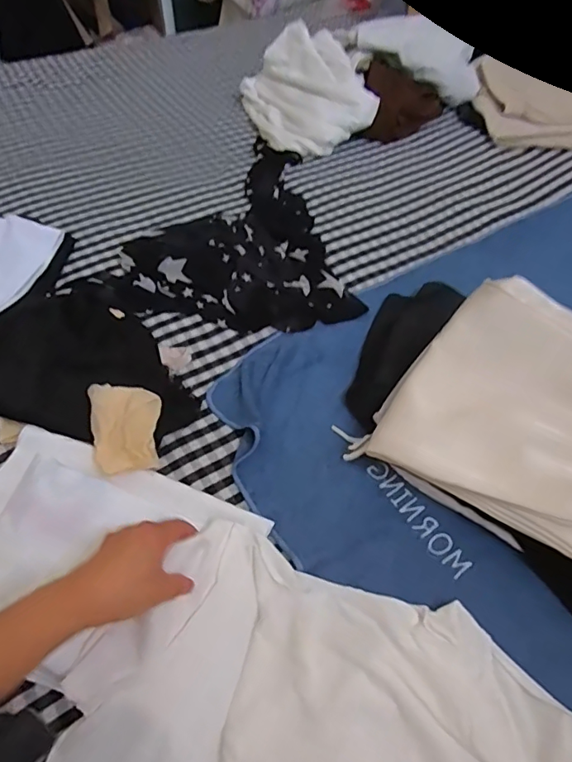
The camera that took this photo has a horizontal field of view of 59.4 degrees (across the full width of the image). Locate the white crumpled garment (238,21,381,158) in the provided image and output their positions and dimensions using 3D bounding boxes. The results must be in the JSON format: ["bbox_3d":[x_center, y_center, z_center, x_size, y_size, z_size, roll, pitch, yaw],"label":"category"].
[{"bbox_3d":[0.047,-0.625,1.079,0.232,0.132,0.308,-15,56,-12],"label":"white crumpled garment"}]

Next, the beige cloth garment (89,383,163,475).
[{"bbox_3d":[-0.189,0.052,0.588,0.078,0.008,0.114,-8,59,-4],"label":"beige cloth garment"}]

